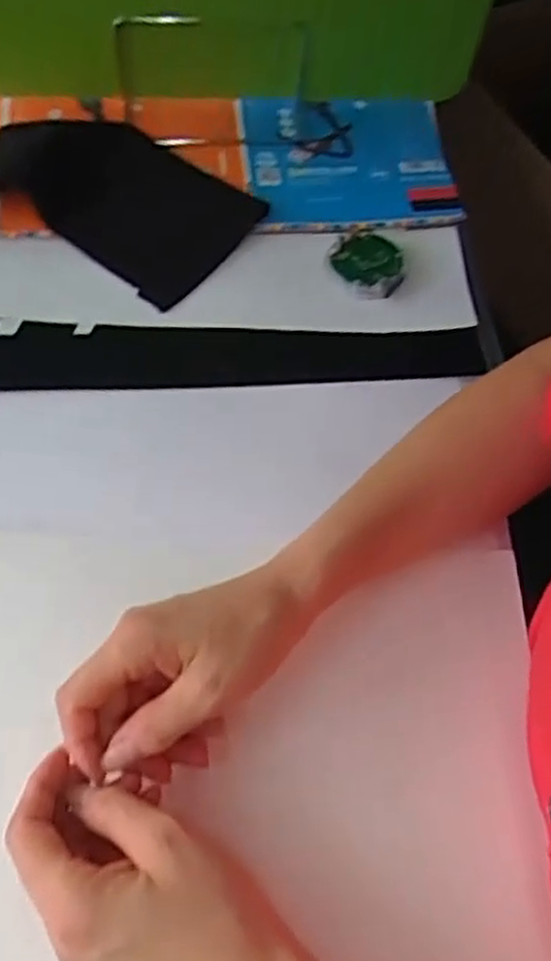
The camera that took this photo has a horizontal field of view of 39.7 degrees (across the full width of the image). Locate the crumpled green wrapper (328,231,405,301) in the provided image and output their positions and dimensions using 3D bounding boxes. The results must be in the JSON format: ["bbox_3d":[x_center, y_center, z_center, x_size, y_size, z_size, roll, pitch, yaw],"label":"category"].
[{"bbox_3d":[0.066,-0.159,0.557,0.051,0.006,0.062,-3,61,-5],"label":"crumpled green wrapper"}]

